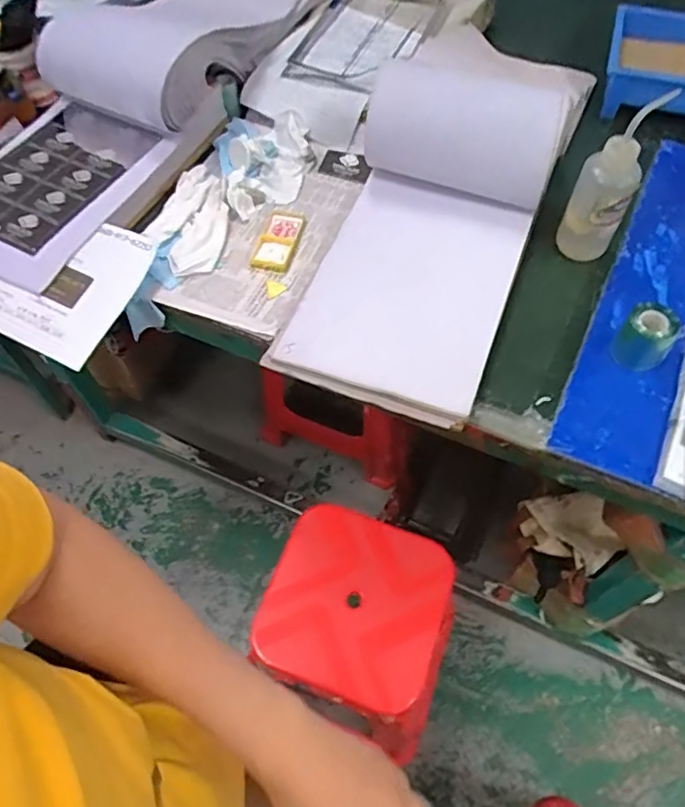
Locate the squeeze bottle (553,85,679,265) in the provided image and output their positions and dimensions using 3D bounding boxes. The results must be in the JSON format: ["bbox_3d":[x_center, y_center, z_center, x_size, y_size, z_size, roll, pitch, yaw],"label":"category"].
[{"bbox_3d":[0.351,-0.286,0.799,0.078,0.215,0.074,19,61,15],"label":"squeeze bottle"}]

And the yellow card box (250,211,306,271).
[{"bbox_3d":[-0.098,-0.248,0.912,0.052,0.010,0.122,20,62,-4],"label":"yellow card box"}]

